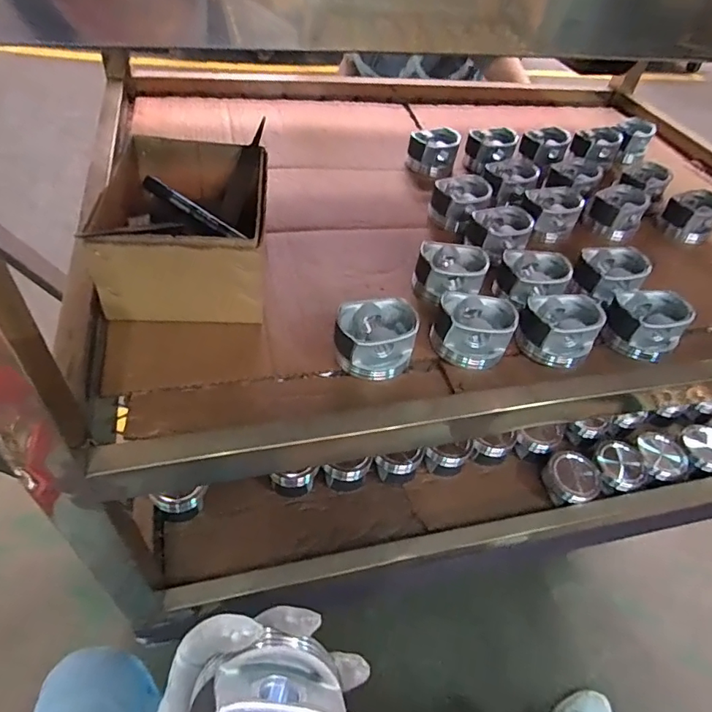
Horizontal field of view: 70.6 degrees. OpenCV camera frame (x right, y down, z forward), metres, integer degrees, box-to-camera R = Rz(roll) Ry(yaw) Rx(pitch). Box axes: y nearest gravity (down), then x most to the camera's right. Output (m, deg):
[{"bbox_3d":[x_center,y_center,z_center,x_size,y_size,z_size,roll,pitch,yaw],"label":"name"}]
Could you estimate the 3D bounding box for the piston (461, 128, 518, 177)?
[{"bbox_3d":[0.211,-0.328,0.797,0.072,0.051,0.072,4,48,-4],"label":"piston"}]

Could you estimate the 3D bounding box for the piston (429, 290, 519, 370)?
[{"bbox_3d":[0.116,-0.026,0.506,0.074,0.051,0.062,13,48,5],"label":"piston"}]

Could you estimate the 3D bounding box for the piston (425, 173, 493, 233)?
[{"bbox_3d":[0.140,-0.209,0.681,0.077,0.047,0.071,17,48,8],"label":"piston"}]

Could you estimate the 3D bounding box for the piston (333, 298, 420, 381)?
[{"bbox_3d":[0.017,-0.017,0.478,0.073,0.053,0.060,2,48,-5],"label":"piston"}]

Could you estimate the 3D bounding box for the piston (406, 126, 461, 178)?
[{"bbox_3d":[0.120,-0.319,0.781,0.073,0.052,0.073,13,48,5],"label":"piston"}]

